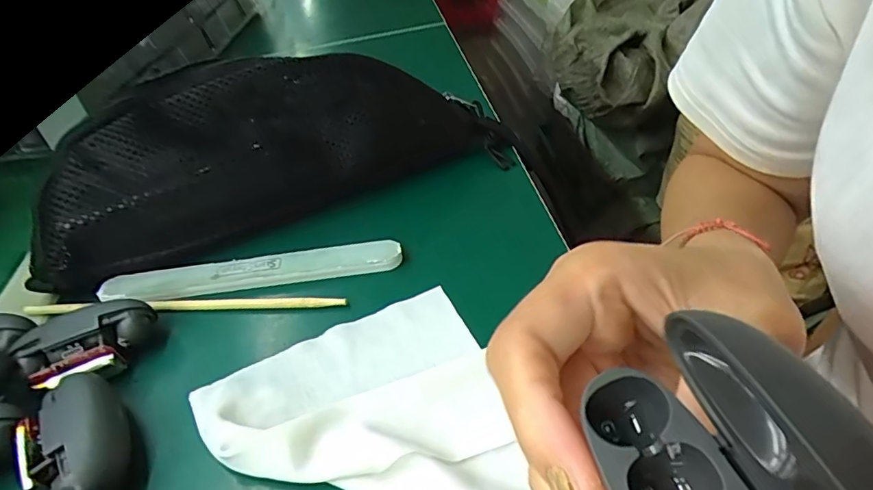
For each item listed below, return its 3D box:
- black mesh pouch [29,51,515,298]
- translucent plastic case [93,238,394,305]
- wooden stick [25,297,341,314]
[{"bbox_3d":[-0.097,-0.064,0.334,0.288,0.087,0.067,-20,42,-12],"label":"black mesh pouch"},{"bbox_3d":[-0.106,0.016,0.304,0.169,0.008,0.024,-9,41,1],"label":"translucent plastic case"},{"bbox_3d":[-0.142,0.033,0.293,0.187,0.006,0.006,-3,42,7],"label":"wooden stick"}]

